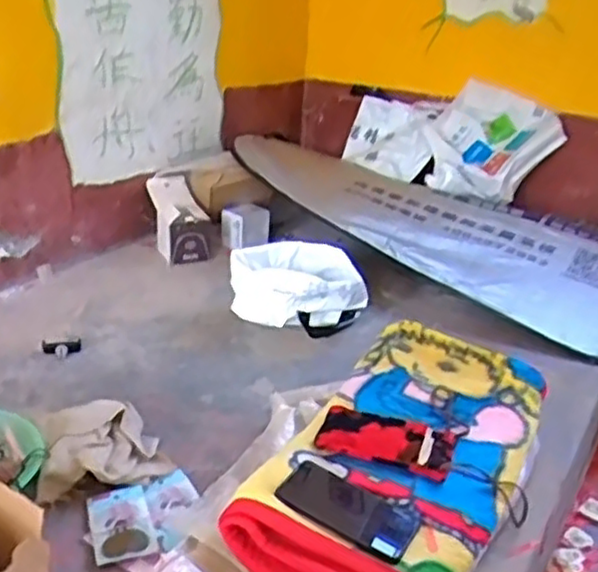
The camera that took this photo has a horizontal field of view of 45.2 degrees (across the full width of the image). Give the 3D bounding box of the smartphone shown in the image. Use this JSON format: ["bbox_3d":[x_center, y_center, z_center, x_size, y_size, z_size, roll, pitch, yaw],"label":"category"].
[{"bbox_3d":[0.058,0.265,0.863,0.167,0.012,0.089,18,28,32],"label":"smartphone"}]

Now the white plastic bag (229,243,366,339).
[{"bbox_3d":[0.001,0.000,1.495,0.296,0.145,0.198,11,25,19],"label":"white plastic bag"}]

